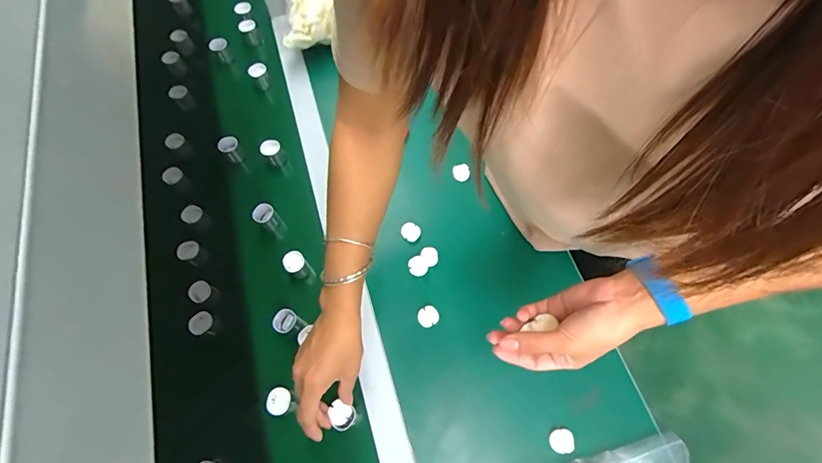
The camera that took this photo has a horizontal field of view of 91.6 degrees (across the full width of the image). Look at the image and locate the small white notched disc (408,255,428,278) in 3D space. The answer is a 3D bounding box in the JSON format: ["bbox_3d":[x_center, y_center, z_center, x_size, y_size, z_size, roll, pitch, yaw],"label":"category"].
[{"bbox_3d":[0.009,0.050,0.577,0.026,0.008,0.029,-27,68,-10],"label":"small white notched disc"}]

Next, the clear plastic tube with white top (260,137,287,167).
[{"bbox_3d":[-0.224,-0.130,0.653,0.029,0.034,0.033,40,72,17],"label":"clear plastic tube with white top"}]

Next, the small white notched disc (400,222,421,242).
[{"bbox_3d":[0.000,0.000,0.598,0.028,0.008,0.025,30,70,14],"label":"small white notched disc"}]

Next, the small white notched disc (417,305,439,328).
[{"bbox_3d":[0.024,0.117,0.550,0.029,0.008,0.026,-26,68,-10],"label":"small white notched disc"}]

